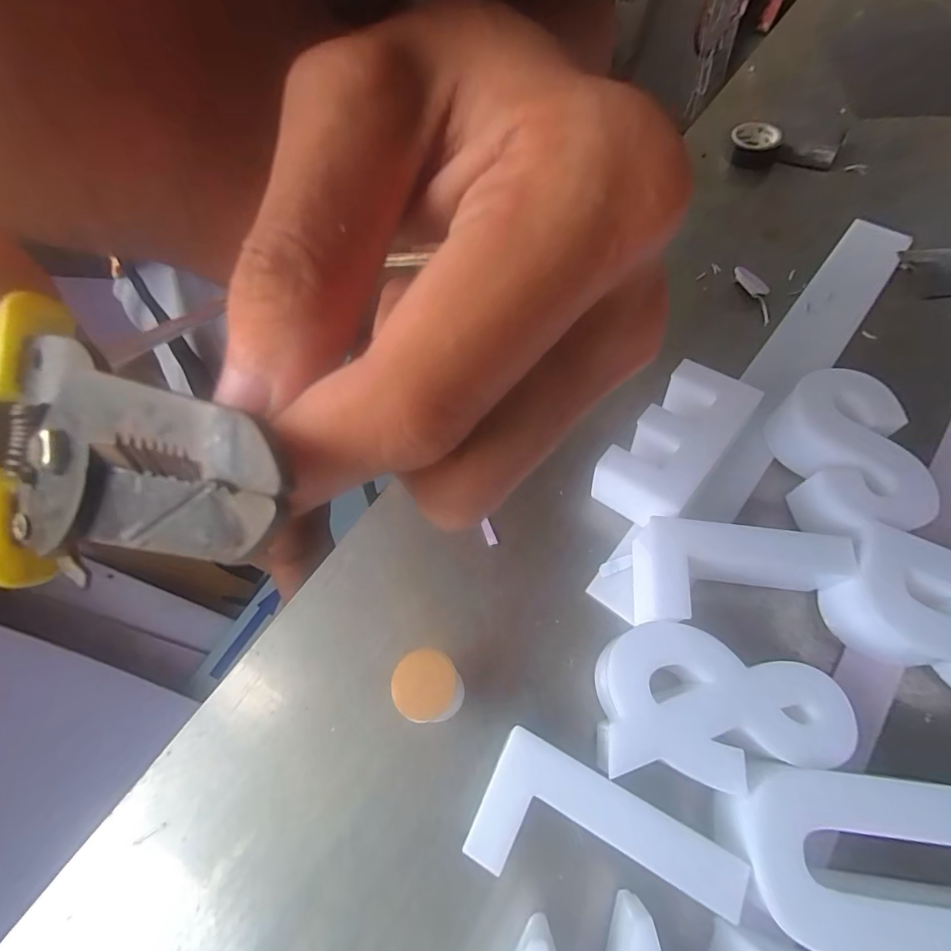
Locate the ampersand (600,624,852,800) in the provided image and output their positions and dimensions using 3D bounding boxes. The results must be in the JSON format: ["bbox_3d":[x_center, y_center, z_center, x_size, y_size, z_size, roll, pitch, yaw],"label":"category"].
[{"bbox_3d":[0.122,0.119,0.244,0.110,0.044,0.069,3,63,4],"label":"ampersand"}]

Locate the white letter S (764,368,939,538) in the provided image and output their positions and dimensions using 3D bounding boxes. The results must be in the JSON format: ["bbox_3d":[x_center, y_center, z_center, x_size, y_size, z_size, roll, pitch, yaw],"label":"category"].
[{"bbox_3d":[0.238,-0.011,0.310,0.078,0.046,0.113,-9,61,-1],"label":"white letter S"}]

